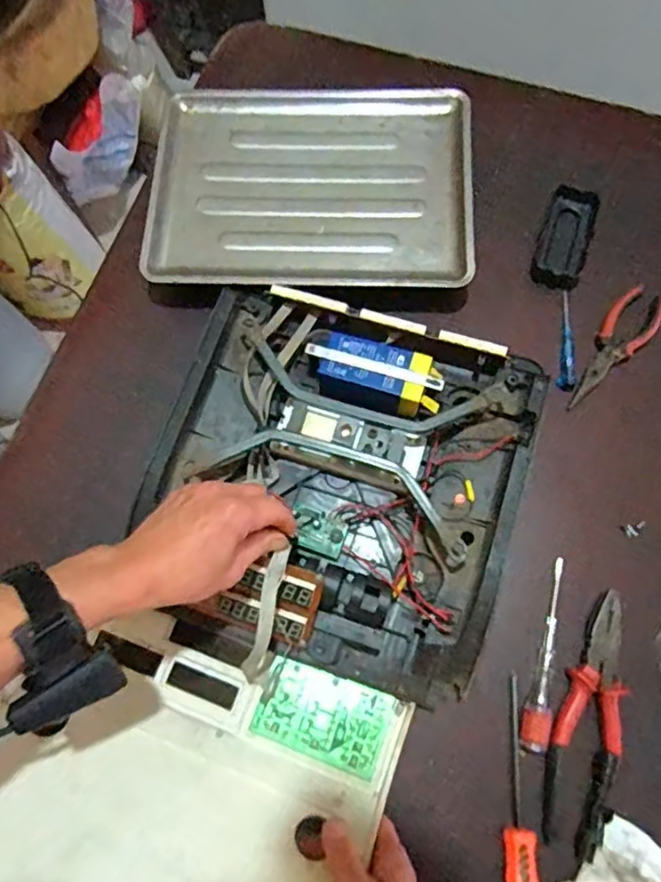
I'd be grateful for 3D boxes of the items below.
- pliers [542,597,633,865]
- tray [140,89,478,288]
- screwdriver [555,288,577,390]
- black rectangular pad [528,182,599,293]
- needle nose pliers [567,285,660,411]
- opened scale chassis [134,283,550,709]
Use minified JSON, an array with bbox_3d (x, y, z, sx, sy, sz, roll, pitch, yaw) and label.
[{"bbox_3d":[0.217,0.233,0.517,0.056,0.017,0.204,11,74,5],"label":"pliers"},{"bbox_3d":[-0.020,-0.282,0.669,0.340,0.031,0.271,2,73,2],"label":"tray"},{"bbox_3d":[0.245,-0.104,0.632,0.017,0.018,0.113,10,74,5],"label":"screwdriver"},{"bbox_3d":[0.254,-0.216,0.660,0.051,0.025,0.114,21,75,8],"label":"black rectangular pad"},{"bbox_3d":[0.289,-0.094,0.622,0.047,0.012,0.154,35,77,11],"label":"needle nose pliers"},{"bbox_3d":[0.009,0.030,0.563,0.324,0.052,0.324,17,75,7],"label":"opened scale chassis"}]

